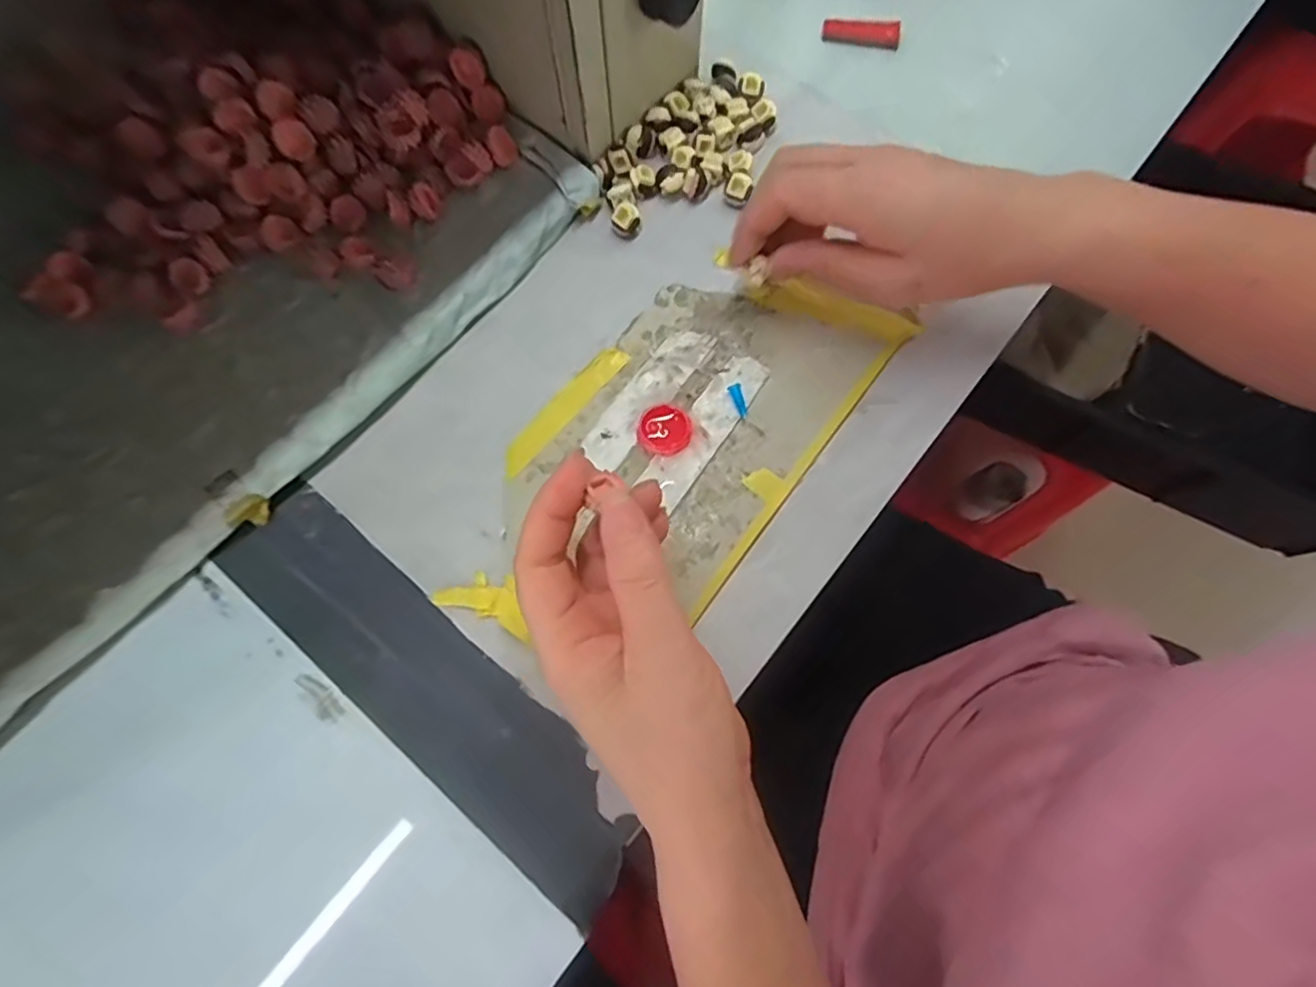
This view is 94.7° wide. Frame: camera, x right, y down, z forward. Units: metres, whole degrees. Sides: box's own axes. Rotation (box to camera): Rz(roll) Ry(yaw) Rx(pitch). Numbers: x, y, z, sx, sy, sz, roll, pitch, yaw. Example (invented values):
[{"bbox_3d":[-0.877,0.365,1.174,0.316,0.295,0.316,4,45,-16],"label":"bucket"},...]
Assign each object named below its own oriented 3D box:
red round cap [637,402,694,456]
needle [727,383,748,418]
[{"bbox_3d":[0.004,-0.033,0.309,0.026,0.007,0.028,0,73,-1],"label":"red round cap"},{"bbox_3d":[0.043,-0.048,0.315,0.007,0.005,0.018,-24,75,-8],"label":"needle"}]

